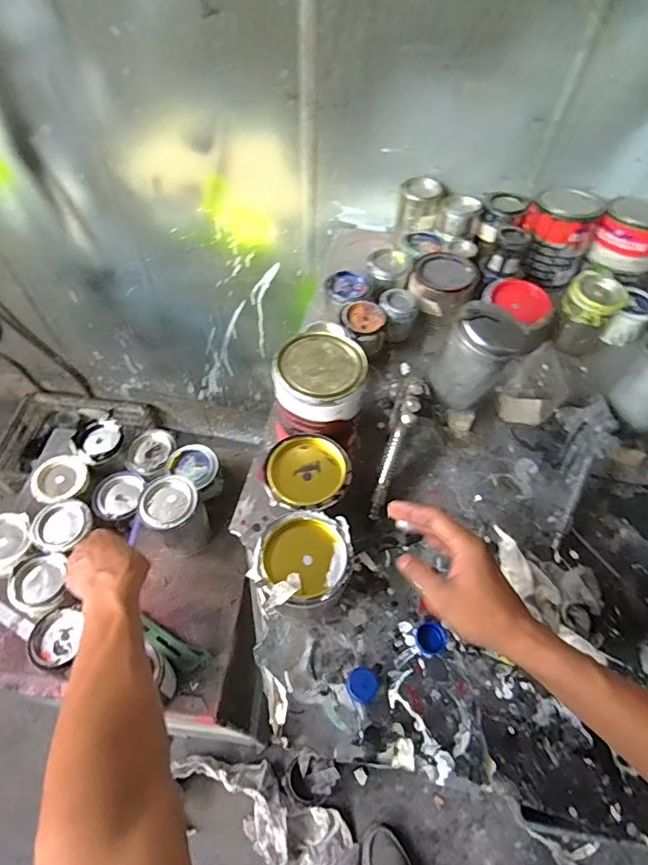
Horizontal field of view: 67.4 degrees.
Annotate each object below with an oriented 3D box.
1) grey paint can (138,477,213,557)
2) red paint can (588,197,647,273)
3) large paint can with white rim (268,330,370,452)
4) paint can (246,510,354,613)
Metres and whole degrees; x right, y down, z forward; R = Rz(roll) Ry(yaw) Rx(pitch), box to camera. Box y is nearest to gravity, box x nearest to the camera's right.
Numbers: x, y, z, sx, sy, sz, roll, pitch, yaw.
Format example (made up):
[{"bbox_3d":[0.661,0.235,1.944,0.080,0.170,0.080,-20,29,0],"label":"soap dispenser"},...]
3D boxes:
[{"bbox_3d":[-0.194,0.118,0.647,0.075,0.101,0.084,-31,62,-21],"label":"grey paint can"},{"bbox_3d":[0.503,-0.327,0.798,0.103,0.076,0.112,1,56,-1],"label":"red paint can"},{"bbox_3d":[-0.005,-0.044,0.608,0.102,0.119,0.104,1,56,-1],"label":"large paint can with white rim"},{"bbox_3d":[-0.022,0.148,0.527,0.097,0.074,0.103,1,56,-1],"label":"paint can"}]

